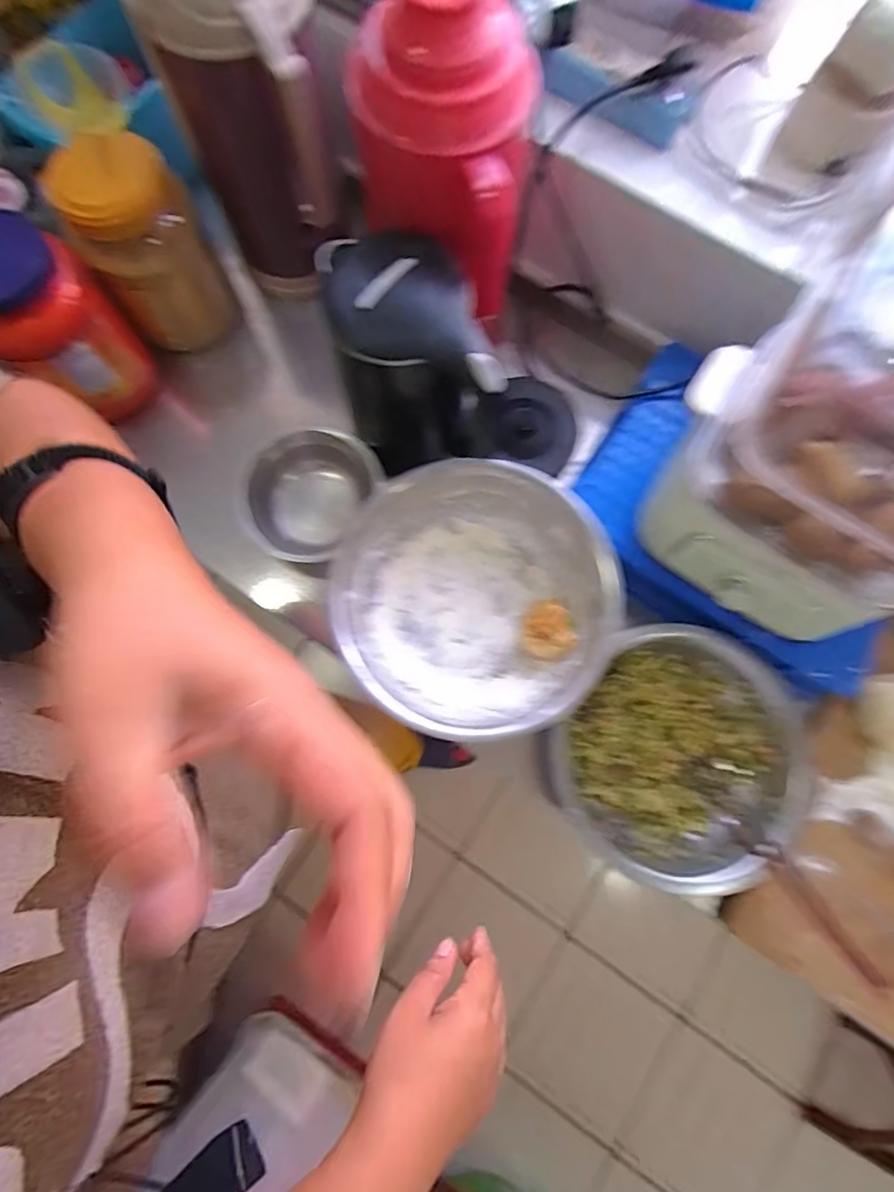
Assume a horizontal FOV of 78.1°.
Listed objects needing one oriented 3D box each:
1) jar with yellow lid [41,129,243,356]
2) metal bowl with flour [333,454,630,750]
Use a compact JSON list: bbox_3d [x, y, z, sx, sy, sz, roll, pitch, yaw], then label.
[{"bbox_3d":[-0.360,-0.425,0.677,0.128,0.215,0.138,0,78,0],"label":"jar with yellow lid"},{"bbox_3d":[0.030,0.006,0.623,0.279,0.110,0.283,0,78,0],"label":"metal bowl with flour"}]

